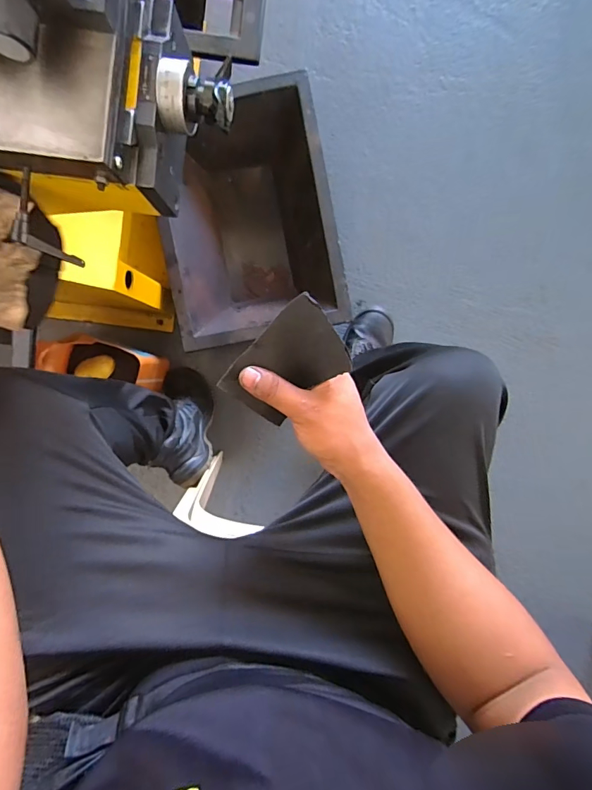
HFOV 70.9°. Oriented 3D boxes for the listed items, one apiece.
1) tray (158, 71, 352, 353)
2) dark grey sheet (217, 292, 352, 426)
[{"bbox_3d":[-0.105,-0.373,0.885,0.339,0.148,0.480,-10,93,1],"label":"tray"},{"bbox_3d":[-0.007,-0.023,0.337,0.064,0.022,0.102,41,111,-17],"label":"dark grey sheet"}]

